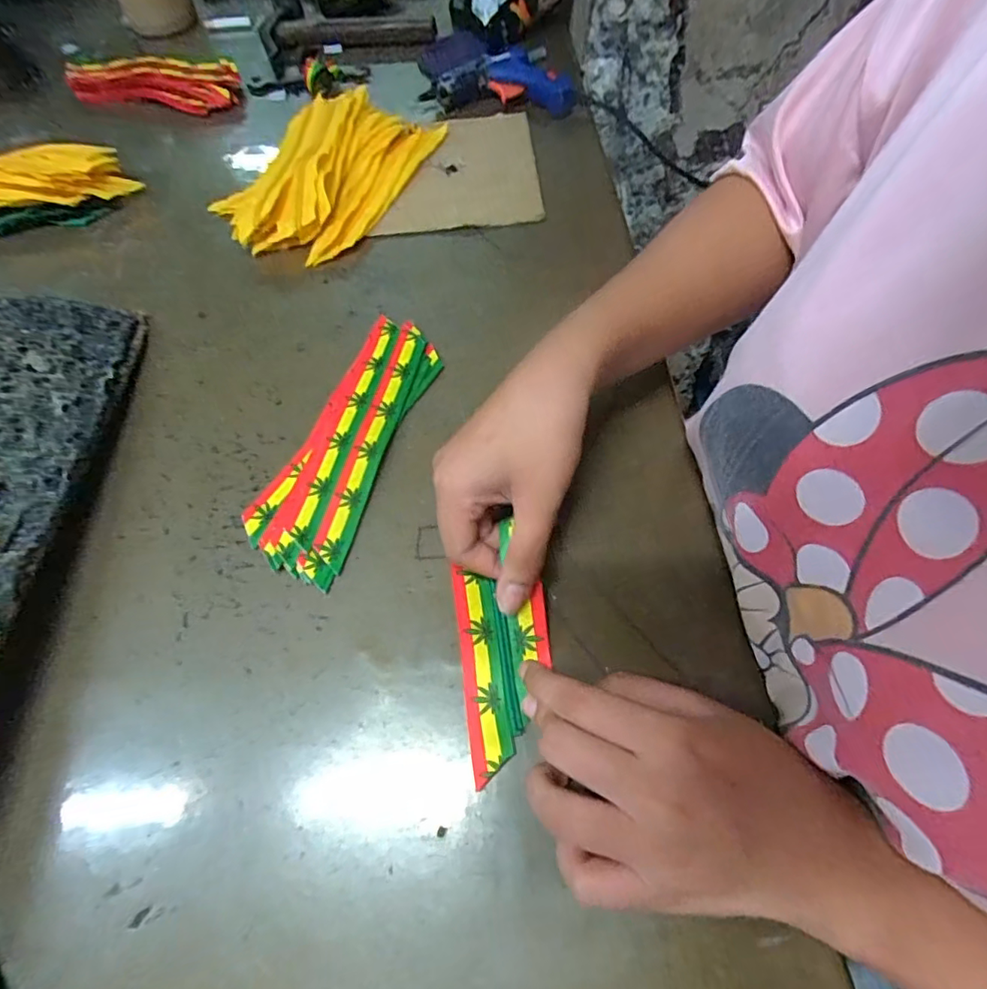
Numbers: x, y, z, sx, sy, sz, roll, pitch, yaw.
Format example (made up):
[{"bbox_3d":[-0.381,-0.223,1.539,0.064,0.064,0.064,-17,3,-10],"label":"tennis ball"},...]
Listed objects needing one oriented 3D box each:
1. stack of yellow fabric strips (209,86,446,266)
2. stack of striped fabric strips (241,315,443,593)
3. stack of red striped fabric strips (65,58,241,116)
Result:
[{"bbox_3d":[-0.142,-0.281,0.465,0.138,0.034,0.213,26,65,16],"label":"stack of yellow fabric strips"},{"bbox_3d":[-0.089,-0.036,0.343,0.063,0.011,0.186,17,63,11],"label":"stack of striped fabric strips"},{"bbox_3d":[-0.355,-0.424,0.555,0.183,0.031,0.055,12,62,9],"label":"stack of red striped fabric strips"}]

